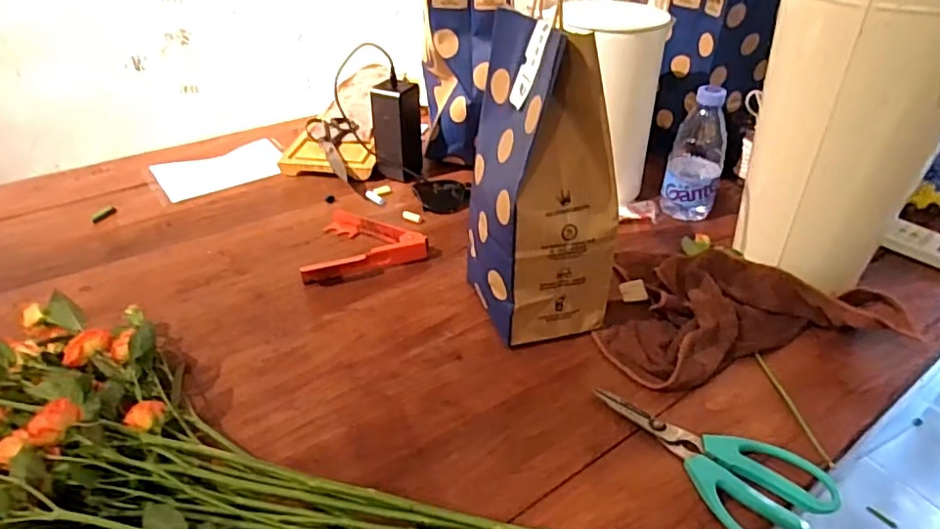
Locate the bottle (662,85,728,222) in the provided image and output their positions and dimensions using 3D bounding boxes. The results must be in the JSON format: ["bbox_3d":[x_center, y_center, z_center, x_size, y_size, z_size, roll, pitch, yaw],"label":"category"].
[{"bbox_3d":[0.282,-0.138,0.714,0.063,0.157,0.072,16,39,18],"label":"bottle"}]

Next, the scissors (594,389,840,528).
[{"bbox_3d":[0.175,0.145,0.436,0.171,0.014,0.081,29,44,31],"label":"scissors"}]

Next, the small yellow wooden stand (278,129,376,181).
[{"bbox_3d":[-0.201,-0.162,0.846,0.140,0.027,0.097,7,37,6],"label":"small yellow wooden stand"}]

